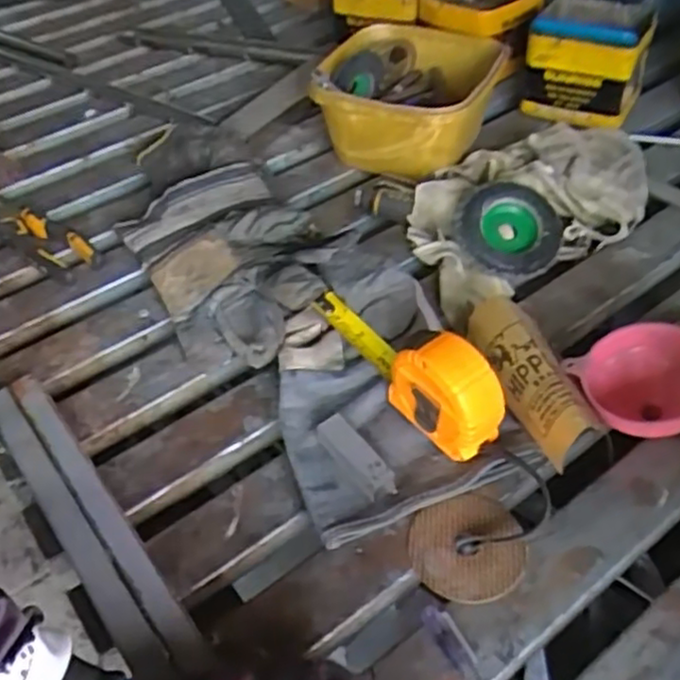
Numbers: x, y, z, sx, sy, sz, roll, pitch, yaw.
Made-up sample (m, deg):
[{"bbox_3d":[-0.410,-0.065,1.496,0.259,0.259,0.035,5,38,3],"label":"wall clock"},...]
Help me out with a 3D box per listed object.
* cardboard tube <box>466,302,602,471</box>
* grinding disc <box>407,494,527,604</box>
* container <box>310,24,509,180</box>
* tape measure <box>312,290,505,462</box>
[{"bbox_3d":[0.134,0.027,0.516,0.041,0.050,0.139,-15,47,-10],"label":"cardboard tube"},{"bbox_3d":[0.080,0.130,0.454,0.070,0.010,0.070,-8,46,-3],"label":"grinding disc"},{"bbox_3d":[0.071,-0.252,0.761,0.175,0.086,0.176,9,47,14],"label":"container"},{"bbox_3d":[0.040,0.013,0.517,0.039,0.082,0.172,-35,53,-26],"label":"tape measure"}]

